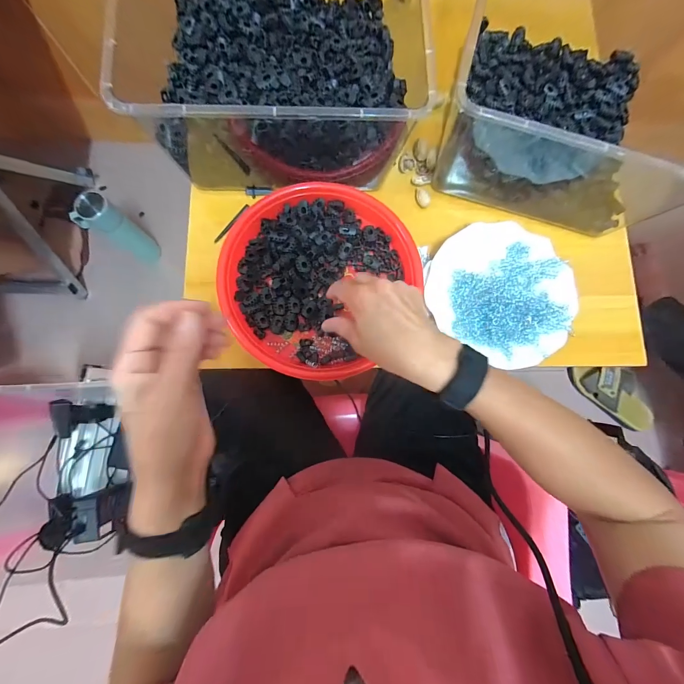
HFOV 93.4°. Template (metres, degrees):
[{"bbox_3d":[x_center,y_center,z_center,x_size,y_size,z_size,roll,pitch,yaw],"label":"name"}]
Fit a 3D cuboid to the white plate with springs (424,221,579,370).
[{"bbox_3d":[0.202,-0.063,0.405,0.179,0.020,0.166,0,82,-3],"label":"white plate with springs"}]

